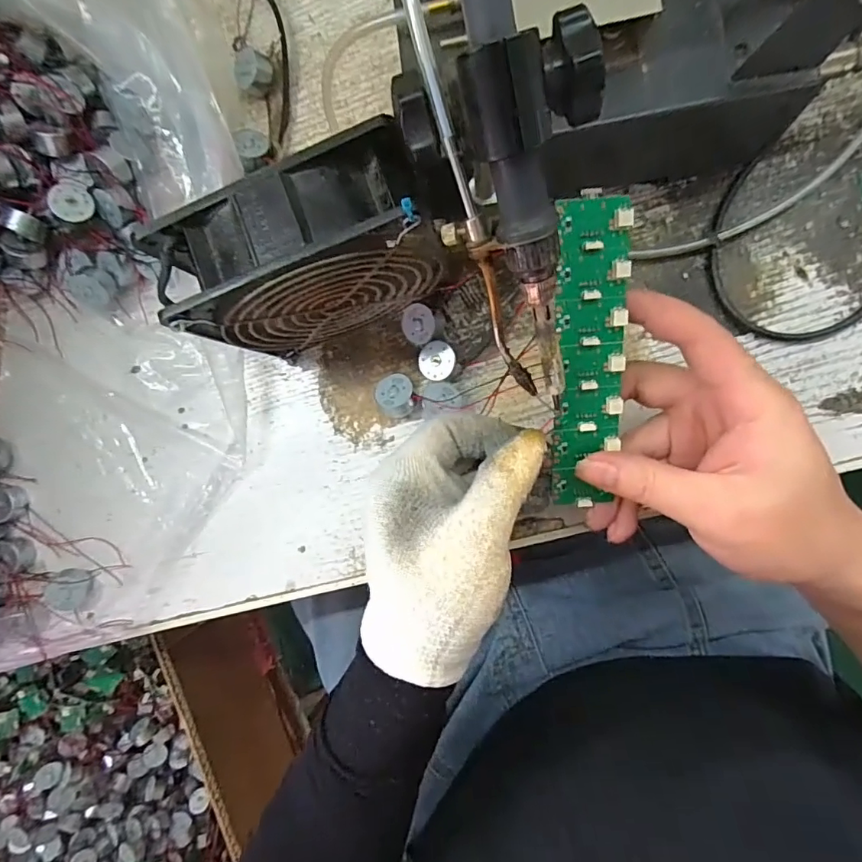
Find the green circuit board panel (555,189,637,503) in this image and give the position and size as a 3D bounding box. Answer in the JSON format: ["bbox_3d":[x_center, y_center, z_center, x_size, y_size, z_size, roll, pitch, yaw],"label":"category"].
[{"bbox_3d":[0.071,-0.030,0.224,0.030,0.006,0.138,1,109,8],"label":"green circuit board panel"}]

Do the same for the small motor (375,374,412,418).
[{"bbox_3d":[-0.021,-0.022,0.303,0.021,0.018,0.026,-9,90,8],"label":"small motor"}]

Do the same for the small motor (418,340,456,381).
[{"bbox_3d":[0.004,-0.042,0.299,0.023,0.017,0.022,0,91,8],"label":"small motor"}]

